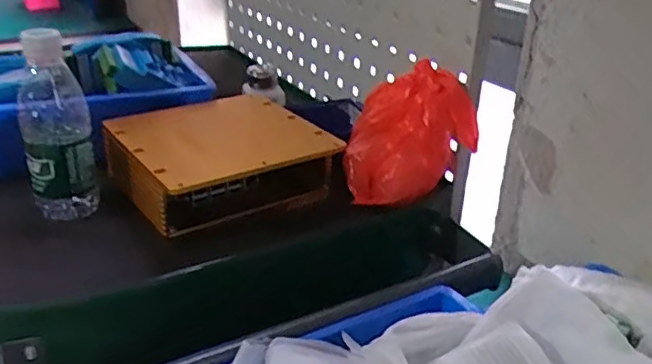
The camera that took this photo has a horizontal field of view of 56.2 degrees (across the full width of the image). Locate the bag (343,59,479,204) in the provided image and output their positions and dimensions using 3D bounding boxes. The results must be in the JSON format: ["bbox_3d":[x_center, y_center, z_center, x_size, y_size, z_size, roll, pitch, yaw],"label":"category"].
[{"bbox_3d":[0.086,-0.048,0.613,0.123,0.128,0.081,5,27,9],"label":"bag"}]

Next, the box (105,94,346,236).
[{"bbox_3d":[-0.114,-0.022,0.635,0.197,0.064,0.177,-16,32,-31],"label":"box"}]

